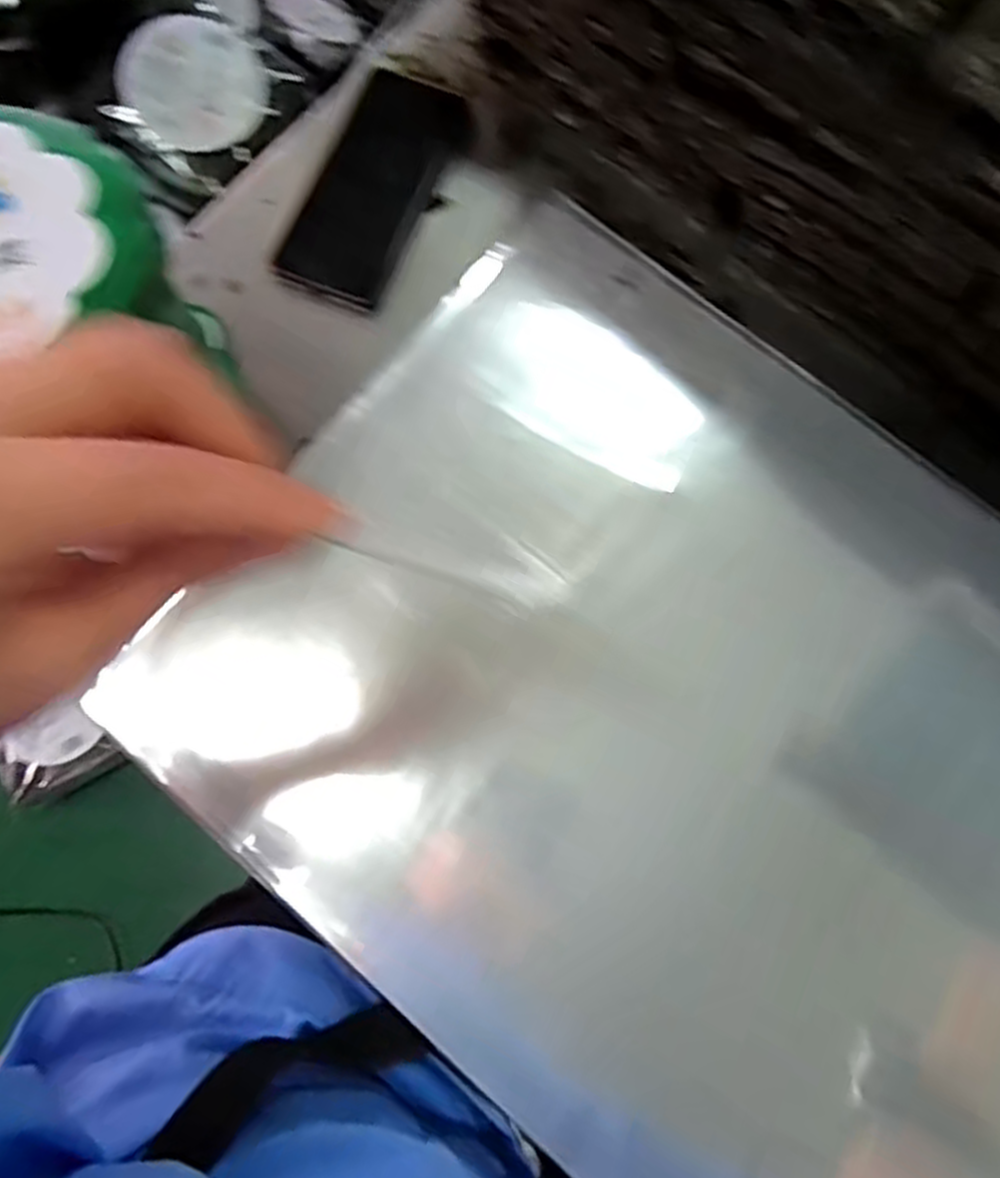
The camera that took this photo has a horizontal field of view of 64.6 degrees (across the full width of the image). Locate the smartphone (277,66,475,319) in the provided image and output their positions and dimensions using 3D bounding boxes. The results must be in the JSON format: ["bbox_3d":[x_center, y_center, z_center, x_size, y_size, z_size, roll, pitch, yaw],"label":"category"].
[{"bbox_3d":[-0.084,-0.262,0.515,0.070,0.014,0.160,24,79,6],"label":"smartphone"}]

